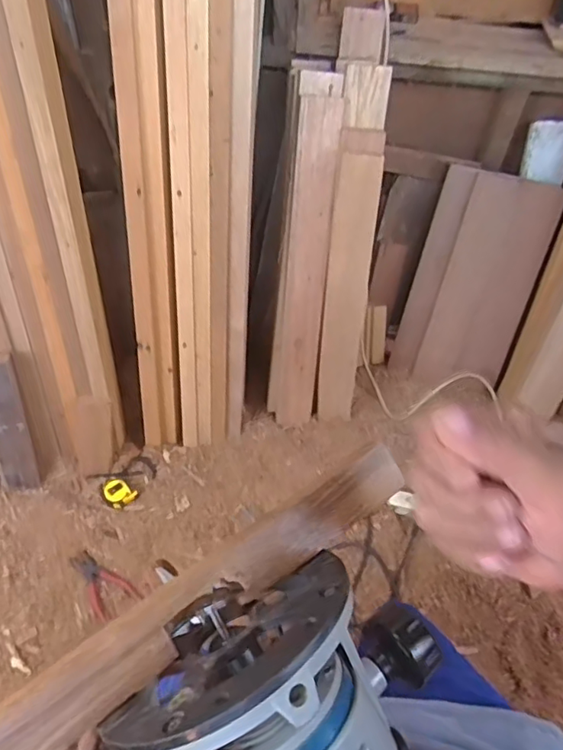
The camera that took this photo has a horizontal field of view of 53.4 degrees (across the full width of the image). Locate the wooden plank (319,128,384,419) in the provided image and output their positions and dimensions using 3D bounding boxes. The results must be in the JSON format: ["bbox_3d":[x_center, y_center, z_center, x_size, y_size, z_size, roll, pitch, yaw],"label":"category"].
[{"bbox_3d":[0.155,-0.193,1.310,0.104,0.702,0.039,-1,32,-5],"label":"wooden plank"}]

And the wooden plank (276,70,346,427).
[{"bbox_3d":[0.067,-0.239,1.307,0.105,0.815,0.049,3,29,-2],"label":"wooden plank"}]

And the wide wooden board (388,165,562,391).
[{"bbox_3d":[0.516,-0.242,1.531,0.301,0.575,0.031,19,28,17],"label":"wide wooden board"}]

